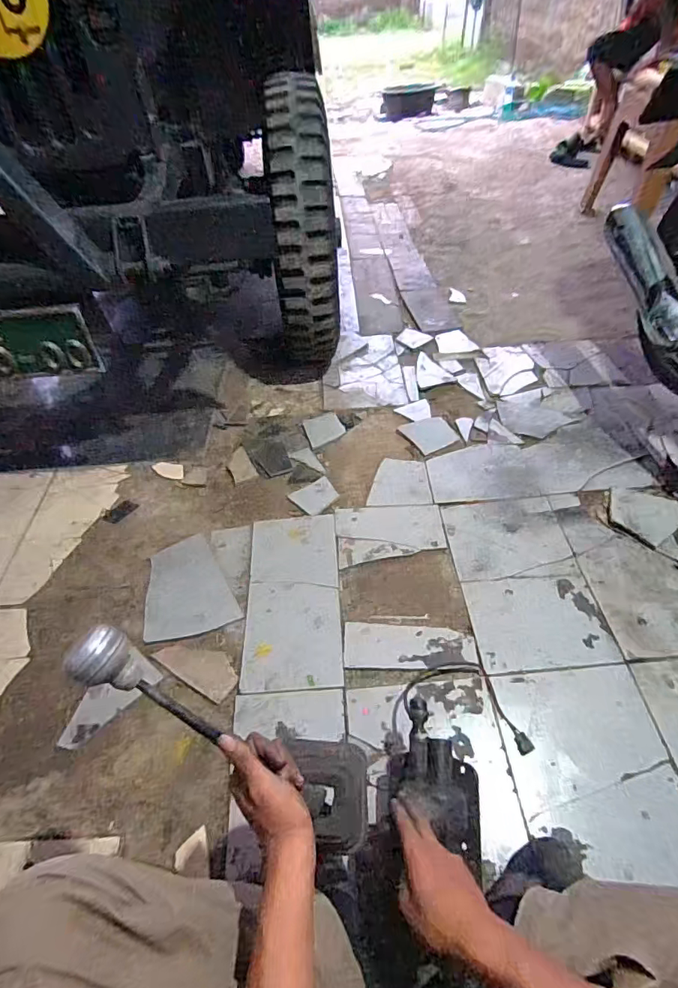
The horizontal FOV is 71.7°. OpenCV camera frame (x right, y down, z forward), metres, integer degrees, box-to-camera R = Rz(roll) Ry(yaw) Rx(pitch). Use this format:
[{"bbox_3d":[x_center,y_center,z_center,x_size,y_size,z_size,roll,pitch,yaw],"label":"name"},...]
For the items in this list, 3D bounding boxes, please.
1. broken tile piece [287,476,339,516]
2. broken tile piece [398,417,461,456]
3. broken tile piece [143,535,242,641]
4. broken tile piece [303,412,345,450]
[{"bbox_3d":[-0.057,0.003,1.190,0.110,0.009,0.098,-35,56,-23],"label":"broken tile piece"},{"bbox_3d":[0.255,-0.174,1.319,0.129,0.004,0.133,-26,53,-17],"label":"broken tile piece"},{"bbox_3d":[-0.330,0.200,1.034,0.184,0.015,0.239,-15,51,-8],"label":"broken tile piece"},{"bbox_3d":[-0.042,-0.187,1.359,0.109,0.006,0.134,-16,51,-8],"label":"broken tile piece"}]

